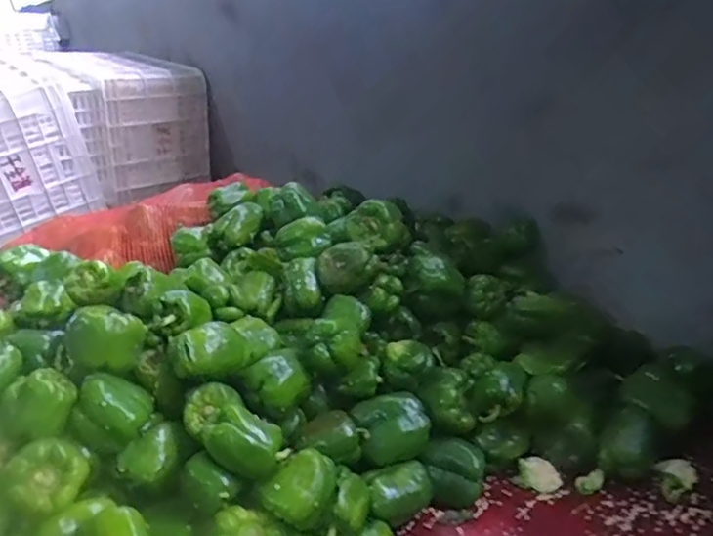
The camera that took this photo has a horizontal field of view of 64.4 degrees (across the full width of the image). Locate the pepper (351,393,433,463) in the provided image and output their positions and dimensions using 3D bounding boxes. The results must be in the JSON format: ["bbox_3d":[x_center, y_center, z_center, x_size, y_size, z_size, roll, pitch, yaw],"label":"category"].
[{"bbox_3d":[0.044,0.195,0.693,0.090,0.056,0.054,-11,22,-9],"label":"pepper"}]

